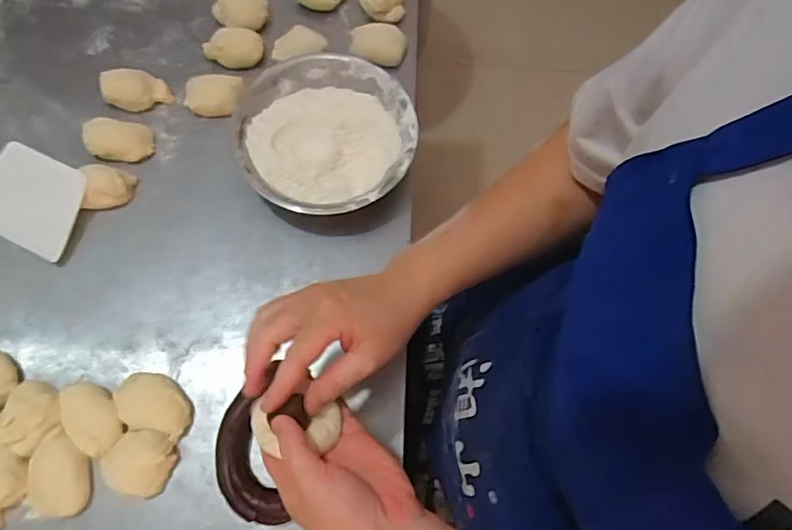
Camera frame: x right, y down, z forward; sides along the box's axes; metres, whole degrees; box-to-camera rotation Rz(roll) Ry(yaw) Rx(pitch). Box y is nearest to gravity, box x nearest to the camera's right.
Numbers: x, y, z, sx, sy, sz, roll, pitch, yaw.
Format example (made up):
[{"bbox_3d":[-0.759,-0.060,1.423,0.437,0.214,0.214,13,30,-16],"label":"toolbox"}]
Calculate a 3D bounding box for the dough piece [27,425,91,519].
[{"bbox_3d":[-0.298,0.184,0.500,0.041,0.026,0.073,-5,70,-4],"label":"dough piece"}]

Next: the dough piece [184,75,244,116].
[{"bbox_3d":[-0.210,-0.198,0.649,0.060,0.022,0.046,1,70,-2],"label":"dough piece"}]

